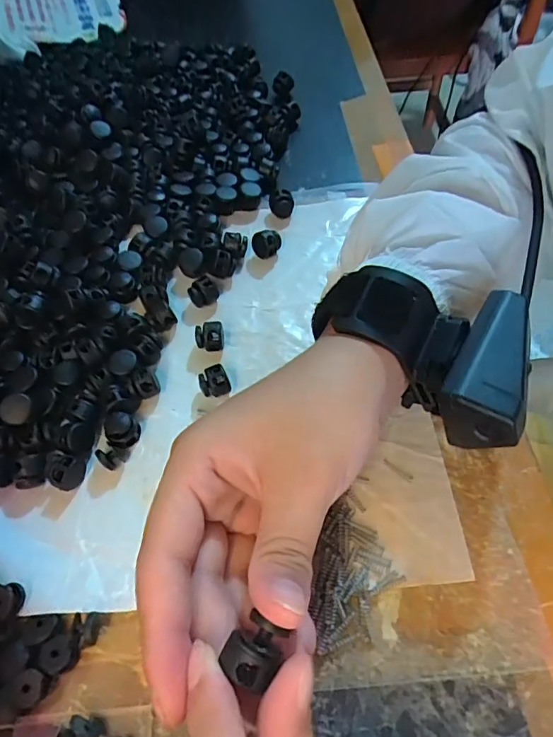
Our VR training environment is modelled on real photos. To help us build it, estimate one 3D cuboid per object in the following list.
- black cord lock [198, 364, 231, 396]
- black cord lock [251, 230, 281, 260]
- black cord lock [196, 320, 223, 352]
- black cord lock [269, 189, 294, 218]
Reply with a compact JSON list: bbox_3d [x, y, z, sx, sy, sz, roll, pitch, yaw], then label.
[{"bbox_3d":[-0.034,0.008,0.271,0.015,0.014,0.016,-18,57,-9],"label":"black cord lock"},{"bbox_3d":[-0.006,-0.081,0.323,0.016,0.017,0.013,-24,58,-13],"label":"black cord lock"},{"bbox_3d":[-0.039,-0.018,0.287,0.016,0.014,0.013,-11,56,-4],"label":"black cord lock"},{"bbox_3d":[0.004,-0.113,0.343,0.016,0.019,0.014,5,57,6],"label":"black cord lock"}]

